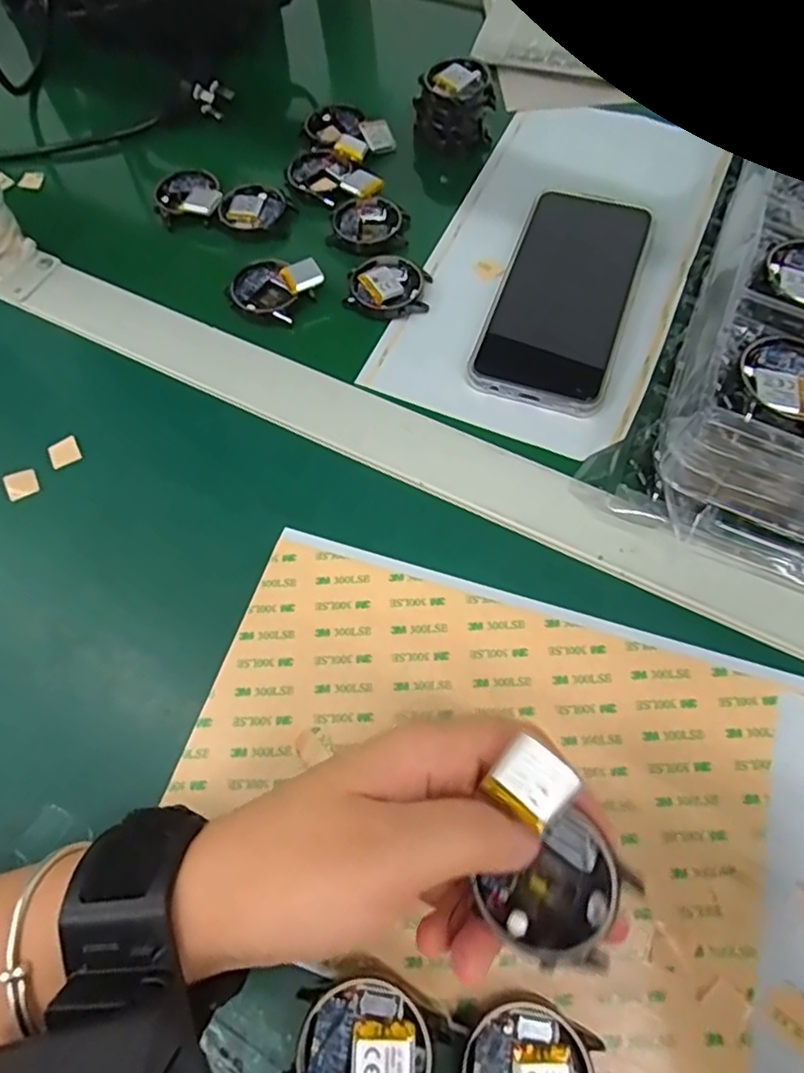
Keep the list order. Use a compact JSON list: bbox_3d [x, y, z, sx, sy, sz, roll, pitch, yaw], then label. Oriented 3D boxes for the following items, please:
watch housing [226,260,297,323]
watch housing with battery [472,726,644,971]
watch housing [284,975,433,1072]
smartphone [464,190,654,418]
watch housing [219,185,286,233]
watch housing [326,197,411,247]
[{"bbox_3d":[-0.084,-0.155,0.389,0.044,0.009,0.043,15,66,9],"label":"watch housing"},{"bbox_3d":[0.043,0.099,0.193,0.043,0.025,0.061,-29,67,-11],"label":"watch housing with battery"},{"bbox_3d":[-0.013,0.181,0.218,0.043,0.018,0.043,28,69,15],"label":"watch housing"},{"bbox_3d":[0.100,-0.148,0.378,0.077,0.006,0.165,18,67,10],"label":"smartphone"},{"bbox_3d":[-0.101,-0.224,0.423,0.037,0.006,0.043,37,71,18],"label":"watch housing"},{"bbox_3d":[-0.022,-0.208,0.414,0.050,0.012,0.039,1,65,3],"label":"watch housing"}]

